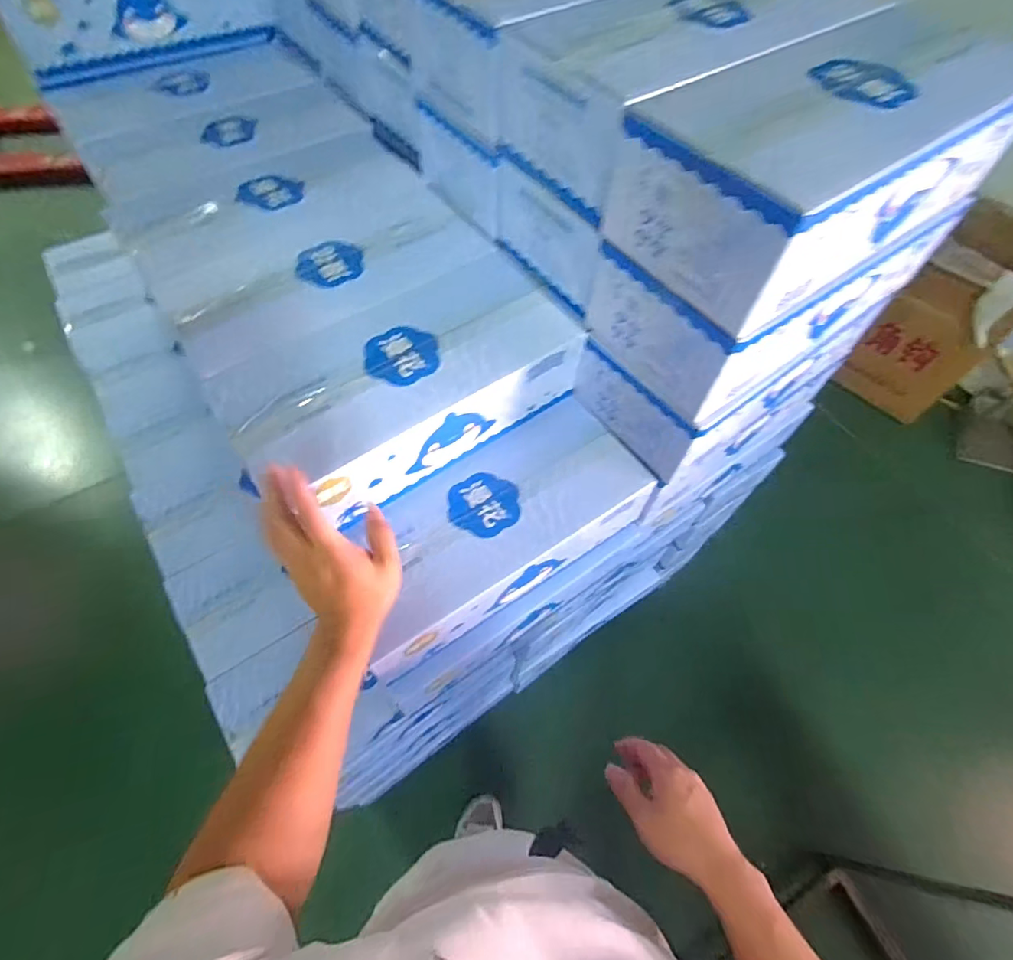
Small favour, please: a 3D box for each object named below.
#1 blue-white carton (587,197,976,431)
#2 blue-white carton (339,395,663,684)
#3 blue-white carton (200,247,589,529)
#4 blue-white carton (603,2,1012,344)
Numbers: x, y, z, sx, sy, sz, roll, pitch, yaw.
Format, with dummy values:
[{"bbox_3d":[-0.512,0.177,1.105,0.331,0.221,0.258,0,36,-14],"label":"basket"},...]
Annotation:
[{"bbox_3d":[0.315,-0.240,0.606,0.403,0.114,0.188,-29,64,-18],"label":"blue-white carton"},{"bbox_3d":[-0.016,0.064,0.659,0.387,0.098,0.165,-31,65,-19],"label":"blue-white carton"},{"bbox_3d":[-0.119,-0.119,0.630,0.403,0.102,0.190,-33,66,-20],"label":"blue-white carton"},{"bbox_3d":[0.299,-0.311,0.498,0.374,0.128,0.186,-32,65,-19],"label":"blue-white carton"}]

